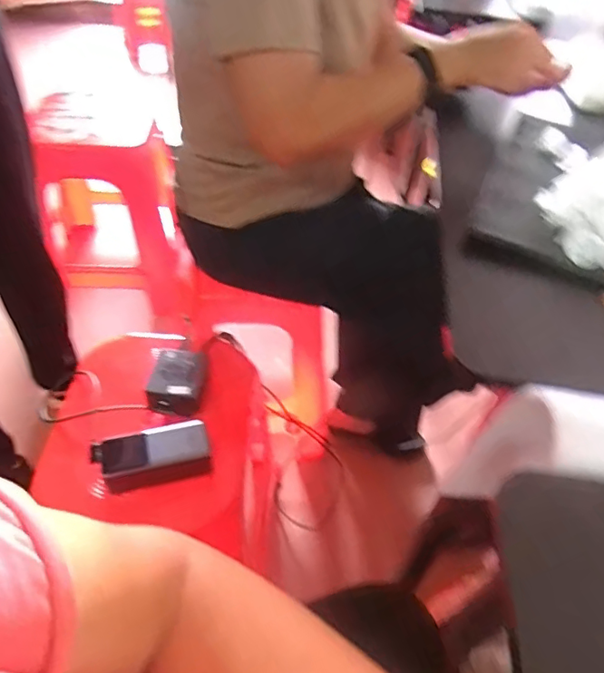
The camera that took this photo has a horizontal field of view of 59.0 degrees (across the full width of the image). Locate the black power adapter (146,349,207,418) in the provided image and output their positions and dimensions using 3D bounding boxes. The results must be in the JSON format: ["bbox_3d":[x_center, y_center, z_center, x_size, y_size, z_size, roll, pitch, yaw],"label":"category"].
[{"bbox_3d":[-0.171,0.061,0.739,0.072,0.040,0.084,4,47,-1],"label":"black power adapter"}]

